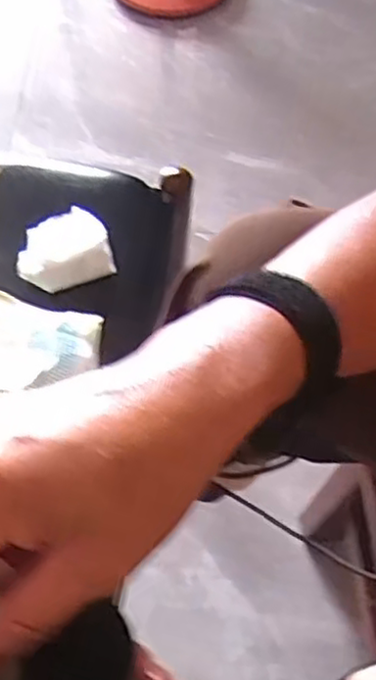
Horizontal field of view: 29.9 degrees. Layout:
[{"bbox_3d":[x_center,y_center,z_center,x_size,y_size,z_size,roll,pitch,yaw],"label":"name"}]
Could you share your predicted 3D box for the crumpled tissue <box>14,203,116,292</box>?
[{"bbox_3d":[-0.118,-0.086,0.663,0.086,0.022,0.071,-15,64,-9],"label":"crumpled tissue"}]

